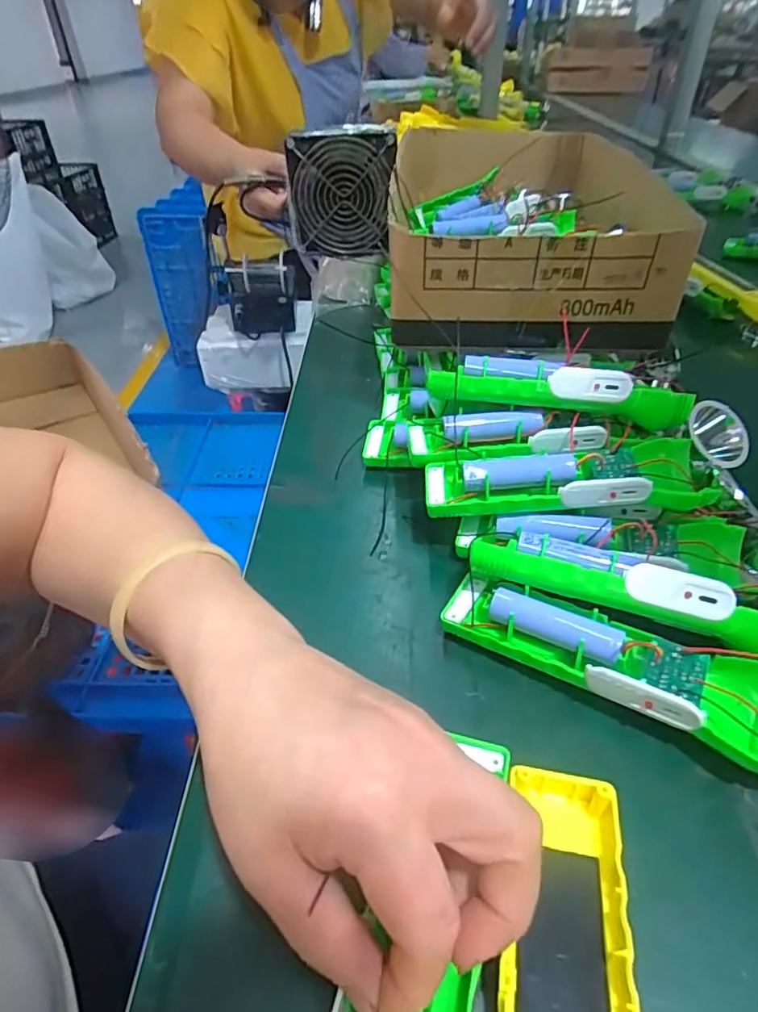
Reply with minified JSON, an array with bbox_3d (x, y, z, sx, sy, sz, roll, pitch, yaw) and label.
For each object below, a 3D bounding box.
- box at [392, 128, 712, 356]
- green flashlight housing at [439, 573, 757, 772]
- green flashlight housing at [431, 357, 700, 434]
[{"bbox_3d":[0.136,-0.302,0.569,0.236,0.089,0.483,1,40,3],"label":"box"},{"bbox_3d":[0.113,0.074,0.283,0.161,0.034,0.049,21,46,26],"label":"green flashlight housing"},{"bbox_3d":[0.115,-0.078,0.370,0.161,0.035,0.026,6,41,9],"label":"green flashlight housing"}]

